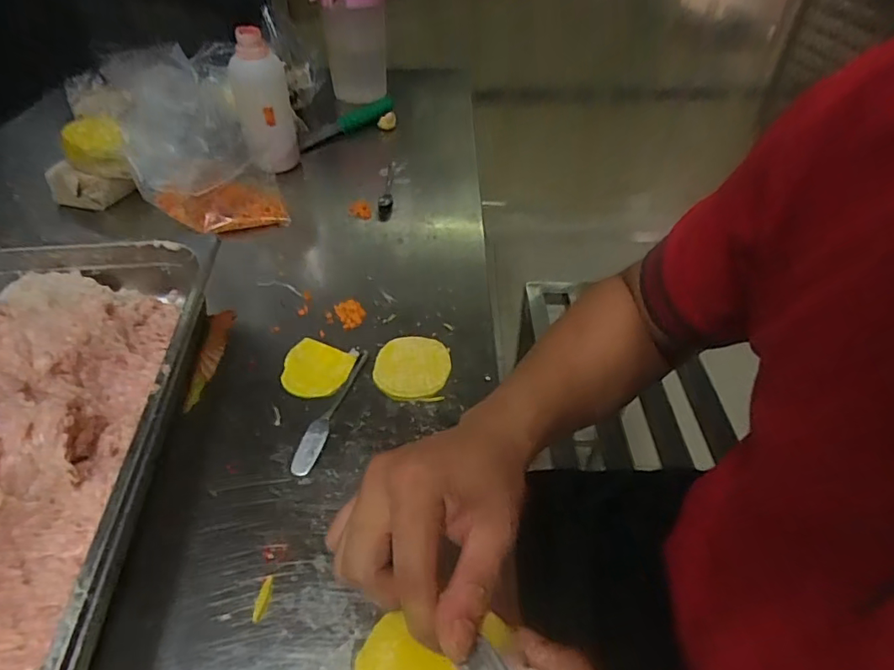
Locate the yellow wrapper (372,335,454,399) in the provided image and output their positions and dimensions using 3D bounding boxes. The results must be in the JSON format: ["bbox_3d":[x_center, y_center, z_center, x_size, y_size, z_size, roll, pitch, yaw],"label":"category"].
[{"bbox_3d":[-0.033,0.030,0.506,0.071,0.006,0.077,0,44,-5],"label":"yellow wrapper"}]

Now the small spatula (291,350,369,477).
[{"bbox_3d":[-0.101,0.062,0.469,0.018,0.010,0.138,12,45,8],"label":"small spatula"}]

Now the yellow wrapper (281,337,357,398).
[{"bbox_3d":[-0.124,0.031,0.498,0.058,0.009,0.058,16,45,12],"label":"yellow wrapper"}]

